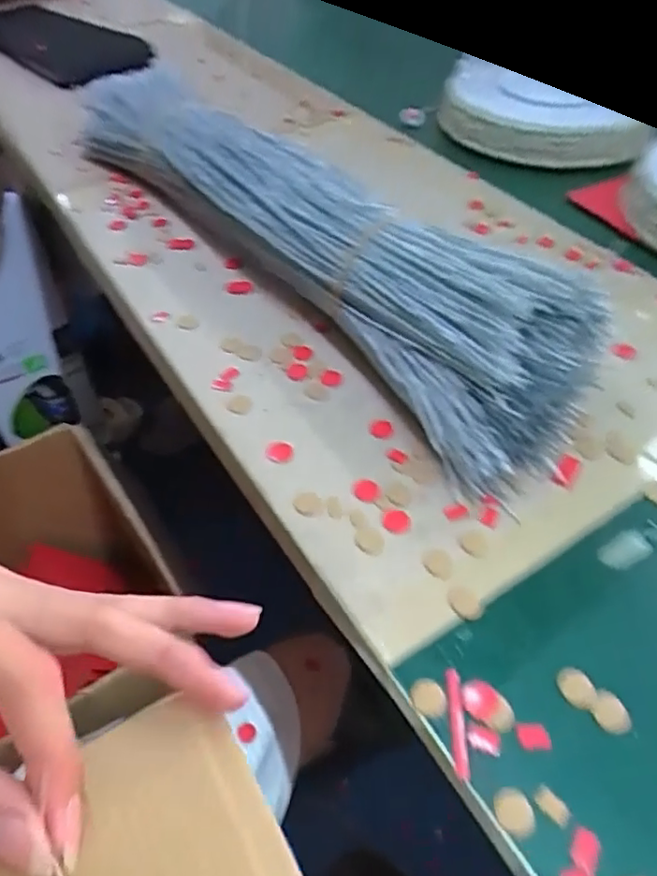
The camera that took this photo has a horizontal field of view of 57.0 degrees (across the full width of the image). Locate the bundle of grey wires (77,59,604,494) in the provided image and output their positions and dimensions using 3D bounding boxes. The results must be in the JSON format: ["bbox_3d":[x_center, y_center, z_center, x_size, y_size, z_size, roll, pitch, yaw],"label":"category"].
[{"bbox_3d":[-0.046,-0.172,0.436,0.113,0.071,0.537,-32,56,-24],"label":"bundle of grey wires"}]

